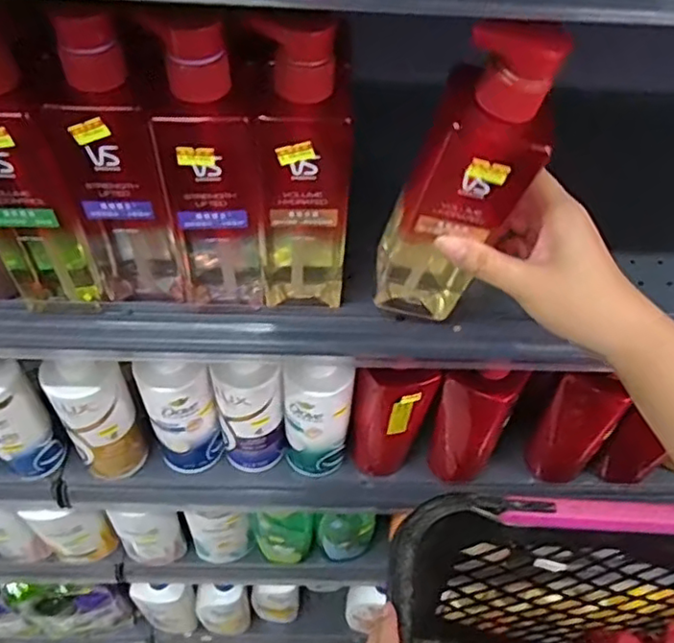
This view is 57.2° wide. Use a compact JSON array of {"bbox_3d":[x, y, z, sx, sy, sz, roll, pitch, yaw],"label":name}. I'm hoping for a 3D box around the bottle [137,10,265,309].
[{"bbox_3d":[-0.083,-0.089,0.409,0.057,0.218,0.039,-8,53,-10],"label":"bottle"}]

